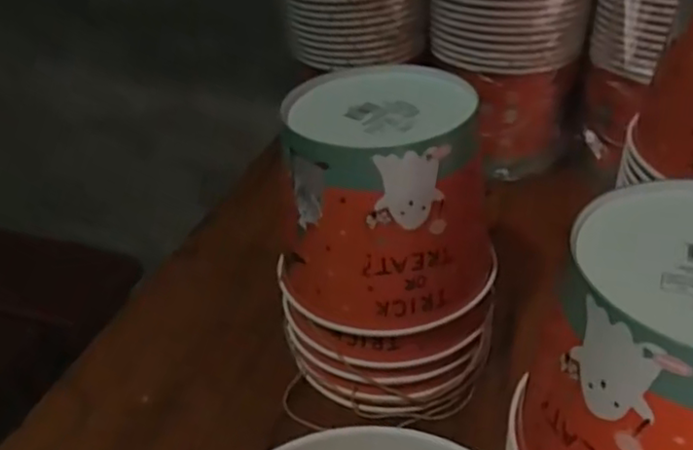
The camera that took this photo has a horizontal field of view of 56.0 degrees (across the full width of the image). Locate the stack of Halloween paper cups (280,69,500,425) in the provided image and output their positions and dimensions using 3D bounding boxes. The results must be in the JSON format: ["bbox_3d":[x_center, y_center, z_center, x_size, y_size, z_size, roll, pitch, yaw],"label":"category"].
[{"bbox_3d":[0.031,0.014,0.473,0.145,0.206,0.125,7,35,16],"label":"stack of Halloween paper cups"}]

